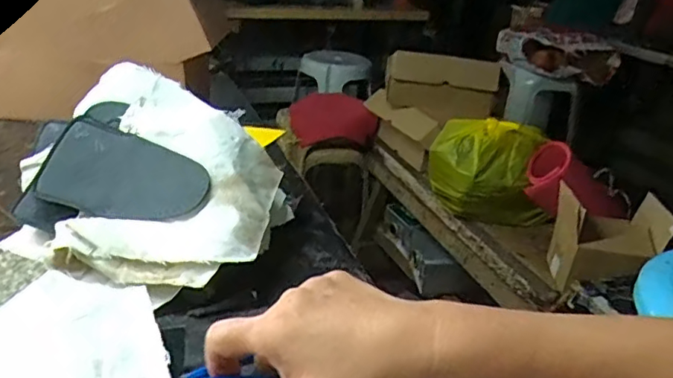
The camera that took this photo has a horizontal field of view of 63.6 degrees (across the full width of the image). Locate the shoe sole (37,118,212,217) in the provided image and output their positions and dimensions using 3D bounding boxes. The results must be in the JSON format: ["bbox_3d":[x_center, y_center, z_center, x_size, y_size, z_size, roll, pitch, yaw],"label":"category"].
[{"bbox_3d":[-0.197,-0.013,0.503,0.157,0.015,0.087,20,66,12],"label":"shoe sole"}]

